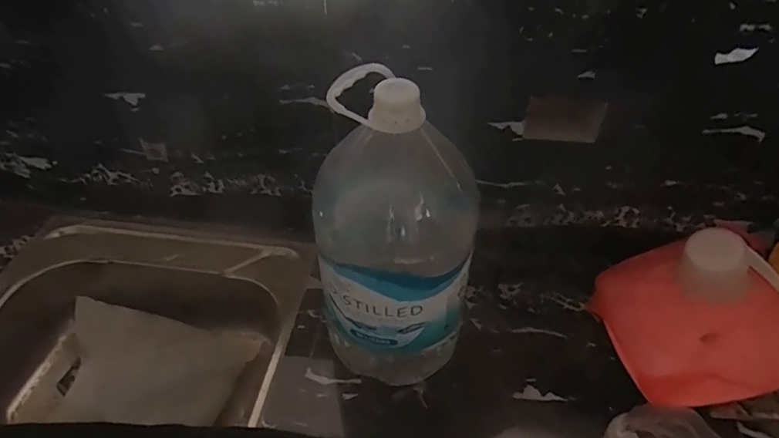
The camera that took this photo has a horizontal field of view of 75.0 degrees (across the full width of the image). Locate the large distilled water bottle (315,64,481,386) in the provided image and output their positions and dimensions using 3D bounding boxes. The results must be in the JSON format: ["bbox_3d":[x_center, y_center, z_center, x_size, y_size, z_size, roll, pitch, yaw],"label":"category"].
[{"bbox_3d":[0.001,0.040,0.617,0.185,0.402,0.147,7,45,7],"label":"large distilled water bottle"}]

